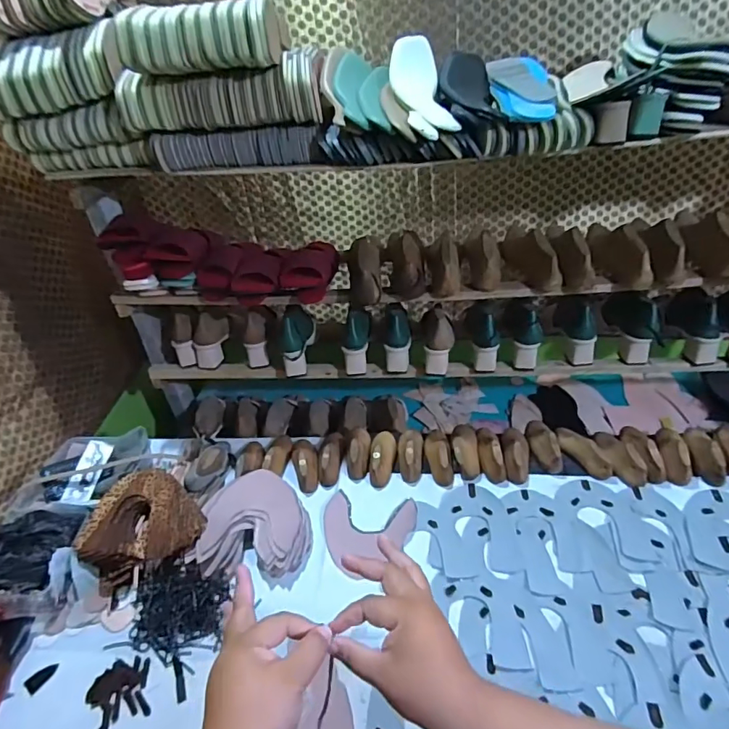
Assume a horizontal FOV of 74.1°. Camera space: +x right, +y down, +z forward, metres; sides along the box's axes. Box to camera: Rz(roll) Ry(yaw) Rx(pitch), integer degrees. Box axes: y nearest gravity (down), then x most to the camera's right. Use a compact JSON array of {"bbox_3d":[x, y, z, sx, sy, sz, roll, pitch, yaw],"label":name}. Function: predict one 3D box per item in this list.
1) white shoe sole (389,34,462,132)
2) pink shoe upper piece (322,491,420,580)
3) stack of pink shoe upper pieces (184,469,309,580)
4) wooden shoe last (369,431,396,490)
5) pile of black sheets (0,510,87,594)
[{"bbox_3d":[0.094,-0.452,0.790,0.082,0.034,0.223,-11,66,-6],"label":"white shoe sole"},{"bbox_3d":[0.000,0.300,0.865,0.165,0.009,0.159,-4,36,3],"label":"pink shoe upper piece"},{"bbox_3d":[-0.195,0.283,0.865,0.195,0.058,0.192,-4,36,3],"label":"stack of pink shoe upper pieces"},{"bbox_3d":[0.036,0.181,0.983,0.054,0.053,0.138,-3,36,5],"label":"wooden shoe last"},{"bbox_3d":[-0.562,0.301,0.815,0.130,0.067,0.160,9,38,22],"label":"pile of black sheets"}]

